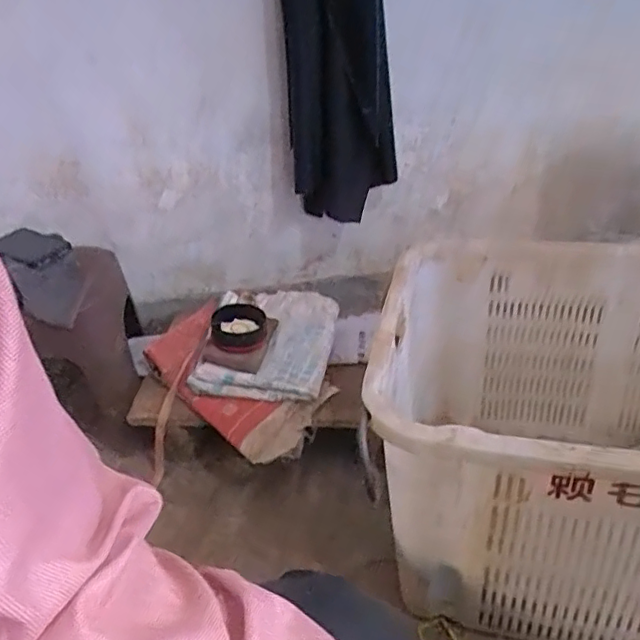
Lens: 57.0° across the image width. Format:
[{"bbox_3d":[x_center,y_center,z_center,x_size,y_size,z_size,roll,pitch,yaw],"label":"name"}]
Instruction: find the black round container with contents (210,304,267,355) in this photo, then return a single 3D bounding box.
[{"bbox_3d":[-0.145,0.021,1.059,0.099,0.049,0.094,-6,30,-5],"label":"black round container with contents"}]

